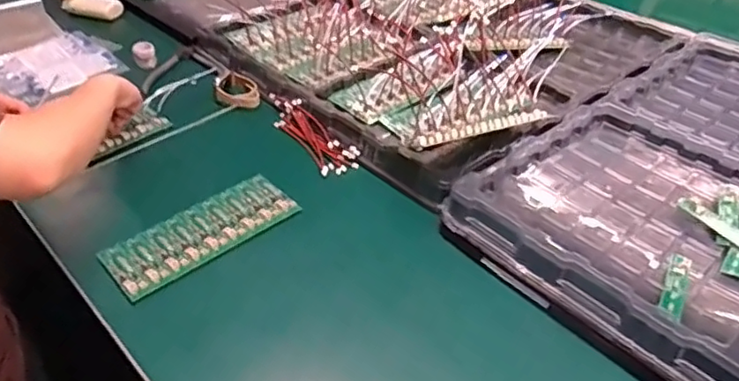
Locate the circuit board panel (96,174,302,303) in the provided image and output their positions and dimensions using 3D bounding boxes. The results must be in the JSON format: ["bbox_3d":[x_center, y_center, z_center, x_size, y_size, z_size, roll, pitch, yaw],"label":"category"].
[{"bbox_3d":[-0.175,0.041,0.639,0.196,0.006,0.087,-29,48,-32],"label":"circuit board panel"}]

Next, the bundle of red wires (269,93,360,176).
[{"bbox_3d":[-0.080,-0.075,0.768,0.047,0.021,0.175,-26,46,-29],"label":"bundle of red wires"}]

